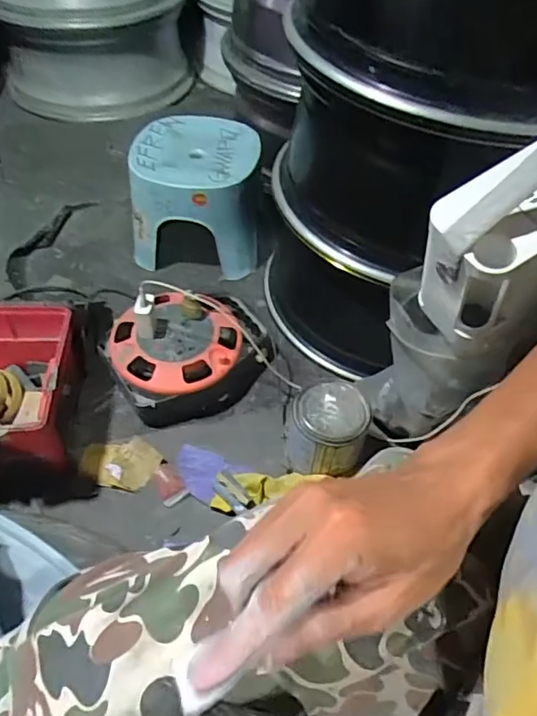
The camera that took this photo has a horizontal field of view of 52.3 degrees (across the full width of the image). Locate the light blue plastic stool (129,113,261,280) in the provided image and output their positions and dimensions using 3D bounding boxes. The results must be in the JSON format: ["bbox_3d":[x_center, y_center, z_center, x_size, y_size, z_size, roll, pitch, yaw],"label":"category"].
[{"bbox_3d":[-0.130,-0.301,1.046,0.225,0.208,0.214,5,52,3],"label":"light blue plastic stool"}]

